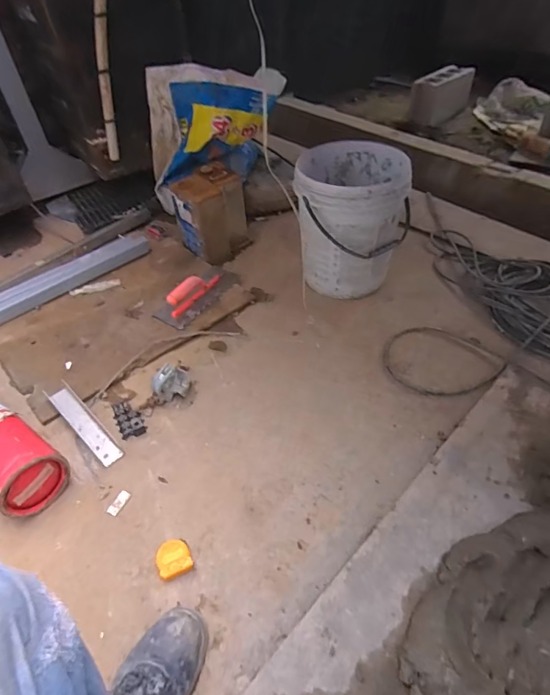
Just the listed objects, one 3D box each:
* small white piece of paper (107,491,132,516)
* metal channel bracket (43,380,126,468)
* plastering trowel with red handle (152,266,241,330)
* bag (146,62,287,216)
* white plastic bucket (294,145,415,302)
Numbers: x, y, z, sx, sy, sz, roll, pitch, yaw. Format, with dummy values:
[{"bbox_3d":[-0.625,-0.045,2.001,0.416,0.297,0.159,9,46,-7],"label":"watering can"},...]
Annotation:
[{"bbox_3d":[-0.313,0.312,0.846,0.024,0.004,0.051,17,51,19],"label":"small white piece of paper"},{"bbox_3d":[-0.447,0.171,0.976,0.053,0.014,0.280,-38,55,-26],"label":"metal channel bracket"},{"bbox_3d":[-0.227,-0.179,1.236,0.116,0.079,0.277,28,55,27],"label":"plastering trowel with red handle"},{"bbox_3d":[-0.215,-0.707,1.481,0.443,0.470,0.133,3,46,-5],"label":"bag"},{"bbox_3d":[0.219,-0.359,1.206,0.297,0.325,0.288,4,48,9],"label":"white plastic bucket"}]

